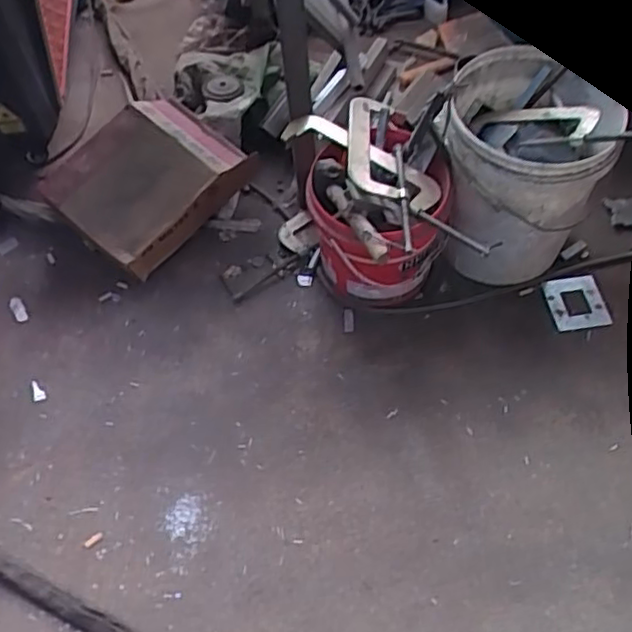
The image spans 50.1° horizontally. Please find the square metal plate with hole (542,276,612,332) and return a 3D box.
[{"bbox_3d":[0.566,-0.028,1.473,0.125,0.008,0.128,-7,59,-8],"label":"square metal plate with hole"}]

